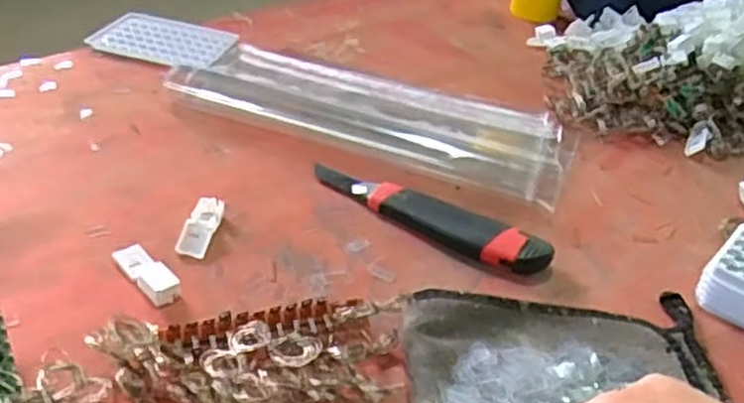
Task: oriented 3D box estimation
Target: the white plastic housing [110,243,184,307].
[{"bbox_3d":[-0.145,0.045,0.469,0.021,0.011,0.056,-25,48,-38],"label":"white plastic housing"}]

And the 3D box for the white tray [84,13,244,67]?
[{"bbox_3d":[-0.212,-0.164,0.748,0.127,0.012,0.086,15,36,7],"label":"white tray"}]

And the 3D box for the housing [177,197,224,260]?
[{"bbox_3d":[-0.120,0.018,0.512,0.021,0.012,0.056,11,35,3],"label":"housing"}]

